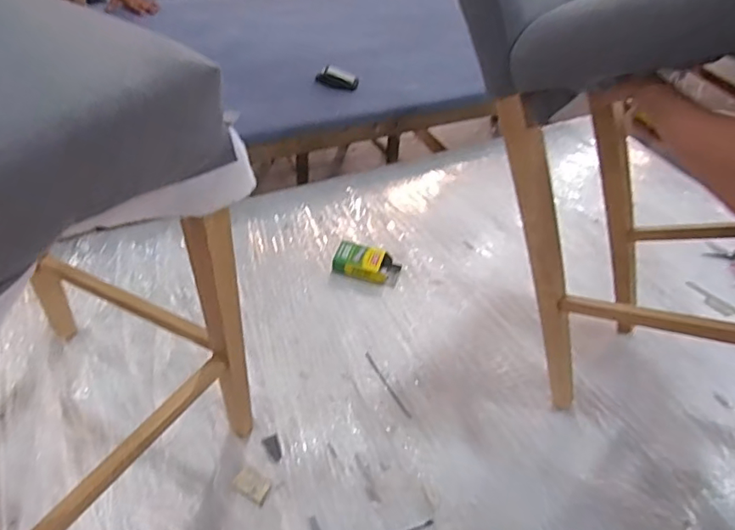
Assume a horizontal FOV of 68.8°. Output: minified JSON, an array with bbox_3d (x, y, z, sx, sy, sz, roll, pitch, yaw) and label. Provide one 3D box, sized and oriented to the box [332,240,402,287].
[{"bbox_3d":[0.000,-0.006,1.273,0.158,0.041,0.089,16,45,8],"label":"box"}]

